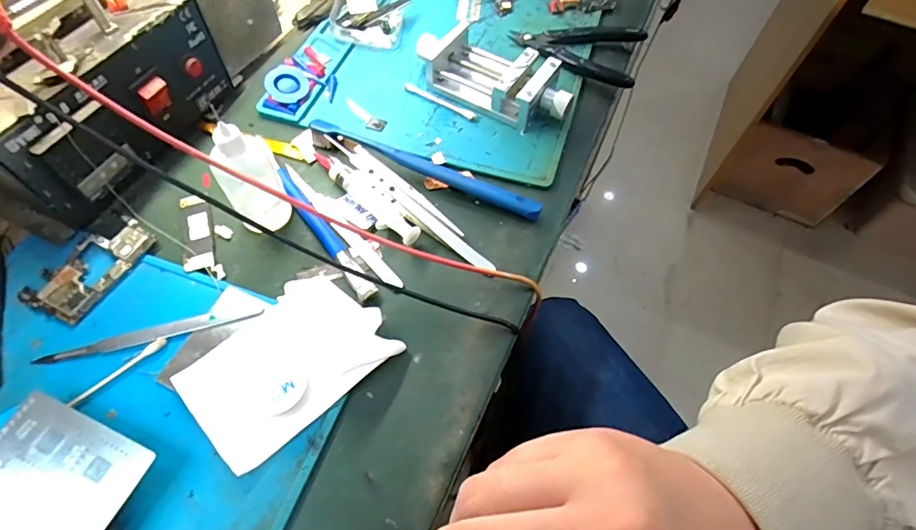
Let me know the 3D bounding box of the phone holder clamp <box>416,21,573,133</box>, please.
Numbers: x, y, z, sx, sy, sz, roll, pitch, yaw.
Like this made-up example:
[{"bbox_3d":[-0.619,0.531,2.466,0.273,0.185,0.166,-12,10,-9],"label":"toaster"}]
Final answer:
[{"bbox_3d":[0.029,-0.156,0.394,0.136,0.033,0.058,33,64,16],"label":"phone holder clamp"}]

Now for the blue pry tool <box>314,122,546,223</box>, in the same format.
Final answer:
[{"bbox_3d":[-0.026,-0.073,0.356,0.184,0.013,0.016,23,62,11],"label":"blue pry tool"}]

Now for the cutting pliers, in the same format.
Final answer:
[{"bbox_3d":[0.106,-0.198,0.432,0.113,0.013,0.068,18,61,8],"label":"cutting pliers"}]

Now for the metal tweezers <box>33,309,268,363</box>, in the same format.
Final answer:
[{"bbox_3d":[-0.185,0.042,0.288,0.127,0.004,0.009,-14,61,-10],"label":"metal tweezers"}]

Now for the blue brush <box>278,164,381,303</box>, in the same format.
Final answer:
[{"bbox_3d":[-0.094,-0.025,0.330,0.012,0.007,0.127,-32,66,-19],"label":"blue brush"}]

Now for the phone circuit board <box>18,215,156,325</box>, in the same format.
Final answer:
[{"bbox_3d":[-0.237,0.000,0.311,0.041,0.005,0.075,24,62,11],"label":"phone circuit board"}]

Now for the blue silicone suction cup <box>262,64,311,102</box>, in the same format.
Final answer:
[{"bbox_3d":[-0.140,-0.148,0.393,0.033,0.015,0.037,-18,62,-12],"label":"blue silicone suction cup"}]

